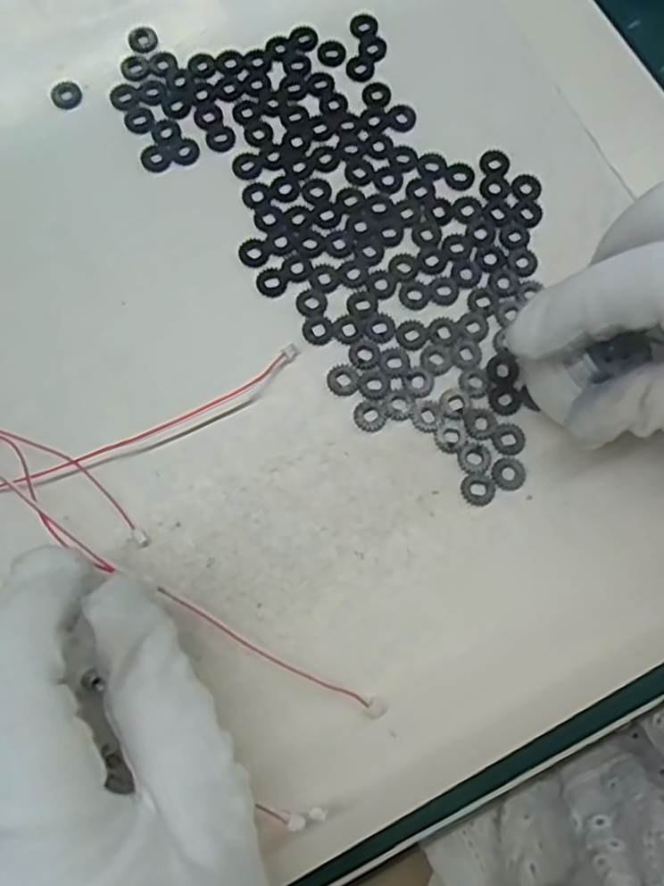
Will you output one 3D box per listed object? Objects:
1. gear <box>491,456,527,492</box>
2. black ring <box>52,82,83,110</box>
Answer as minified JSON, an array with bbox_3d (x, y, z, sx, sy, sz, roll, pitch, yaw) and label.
[{"bbox_3d":[0.056,0.010,0.222,0.011,0.004,0.011,0,76,-1],"label":"gear"},{"bbox_3d":[-0.097,-0.128,0.257,0.011,0.004,0.011,0,76,-1],"label":"black ring"}]

